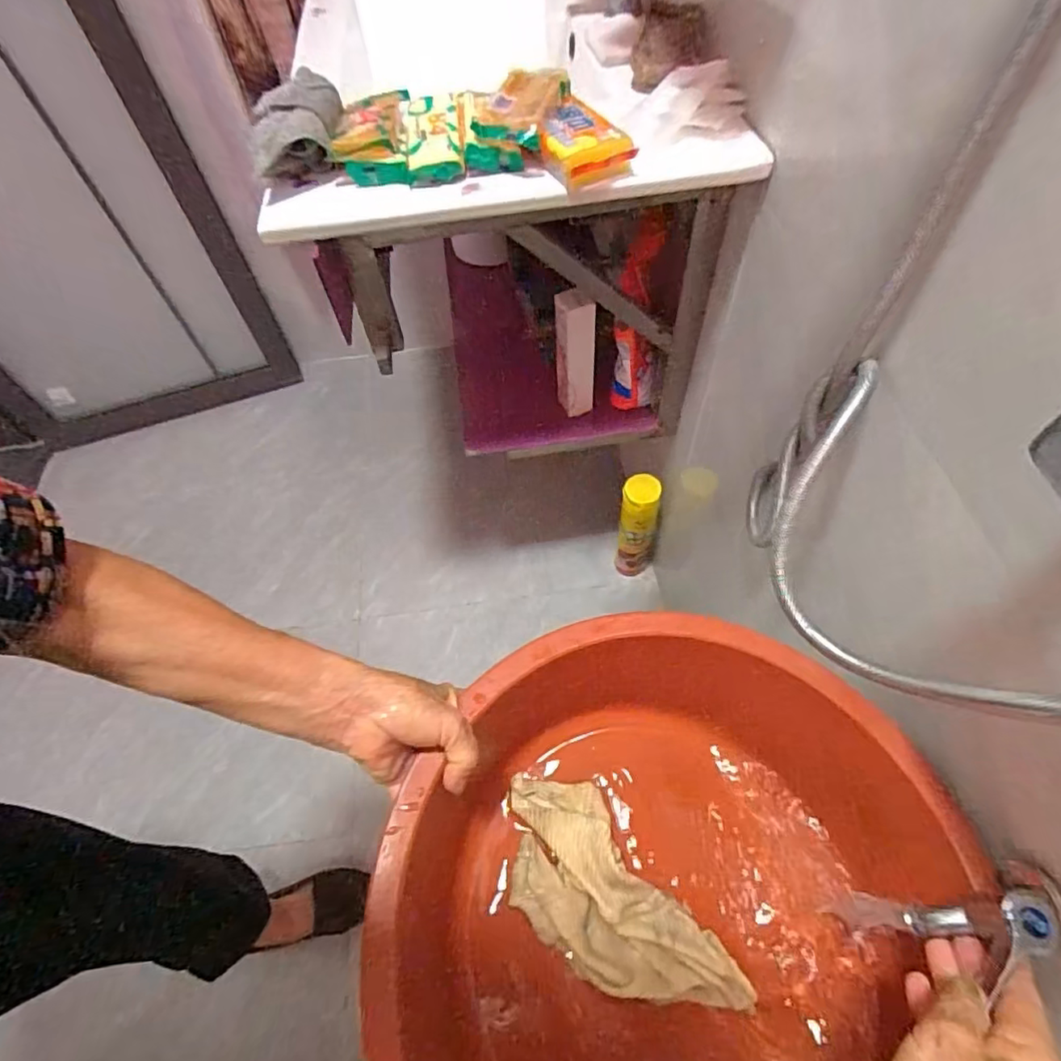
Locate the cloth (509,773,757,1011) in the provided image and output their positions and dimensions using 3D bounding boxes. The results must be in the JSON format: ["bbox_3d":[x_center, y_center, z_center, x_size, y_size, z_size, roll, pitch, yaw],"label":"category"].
[{"bbox_3d":[0.054,0.279,0.431,0.095,0.021,0.202,-36,63,-17],"label":"cloth"}]

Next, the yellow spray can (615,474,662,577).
[{"bbox_3d":[0.200,-0.005,1.085,0.068,0.251,0.055,9,59,9],"label":"yellow spray can"}]

